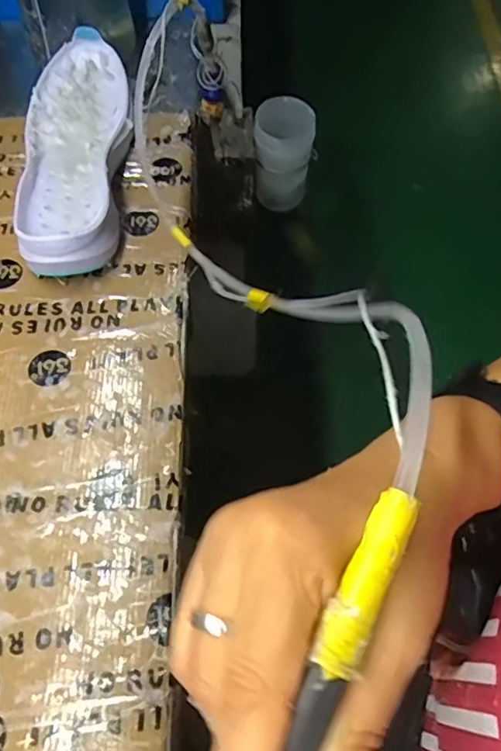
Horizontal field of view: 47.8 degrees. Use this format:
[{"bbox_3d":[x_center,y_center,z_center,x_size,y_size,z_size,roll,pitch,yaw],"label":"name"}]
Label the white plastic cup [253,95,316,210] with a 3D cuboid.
[{"bbox_3d":[0.043,-0.279,0.733,0.072,0.136,0.063,9,66,4],"label":"white plastic cup"}]

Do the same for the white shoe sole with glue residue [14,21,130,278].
[{"bbox_3d":[-0.167,-0.213,0.549,0.103,0.047,0.279,-6,64,-3],"label":"white shoe sole with glue residue"}]

